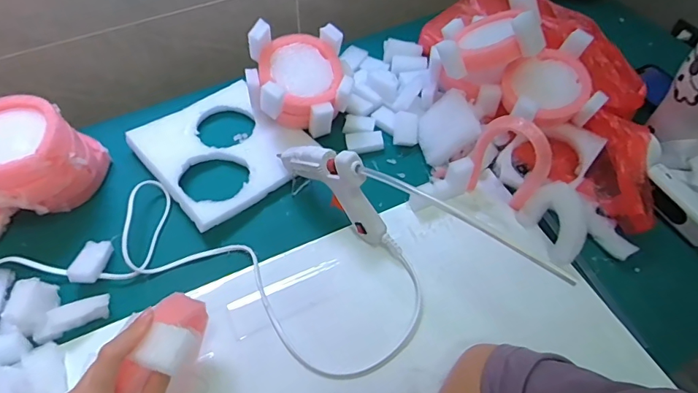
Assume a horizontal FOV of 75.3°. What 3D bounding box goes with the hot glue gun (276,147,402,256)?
[{"bbox_3d":[-0.009,-0.009,0.480,0.158,0.100,0.024,36,61,22],"label":"hot glue gun"}]

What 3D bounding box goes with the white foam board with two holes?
[{"bbox_3d":[-0.155,-0.066,0.566,0.176,0.017,0.185,-36,63,-24],"label":"white foam board with two holes"}]

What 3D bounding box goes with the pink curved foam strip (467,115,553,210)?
[{"bbox_3d":[0.169,-0.033,0.481,0.076,0.130,0.016,24,57,15],"label":"pink curved foam strip"}]

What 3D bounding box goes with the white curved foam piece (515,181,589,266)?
[{"bbox_3d":[0.225,0.025,0.488,0.029,0.068,0.076,-26,59,-19],"label":"white curved foam piece"}]

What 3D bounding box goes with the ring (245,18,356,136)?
[{"bbox_3d":[-0.064,-0.144,0.567,0.124,0.094,0.103,-10,55,-9],"label":"ring"}]

